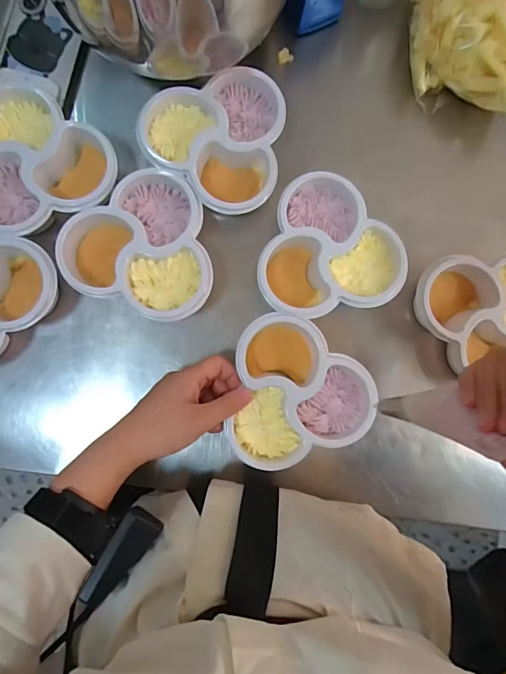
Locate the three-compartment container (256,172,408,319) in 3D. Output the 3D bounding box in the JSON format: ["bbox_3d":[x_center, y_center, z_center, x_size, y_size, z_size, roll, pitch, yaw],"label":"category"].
[{"bbox_3d":[0.081,-0.080,0.403,0.133,0.038,0.135,0,85,-4],"label":"three-compartment container"}]

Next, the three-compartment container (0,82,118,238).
[{"bbox_3d":[-0.200,-0.165,0.390,0.136,0.040,0.146,7,85,-4],"label":"three-compartment container"}]

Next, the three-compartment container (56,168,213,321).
[{"bbox_3d":[-0.102,-0.093,0.392,0.138,0.045,0.133,0,85,-4],"label":"three-compartment container"}]

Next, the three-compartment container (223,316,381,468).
[{"bbox_3d":[0.048,0.054,0.390,0.131,0.031,0.139,8,89,-2],"label":"three-compartment container"}]

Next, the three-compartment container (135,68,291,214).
[{"bbox_3d":[-0.033,-0.188,0.403,0.145,0.036,0.135,-16,87,-5],"label":"three-compartment container"}]

